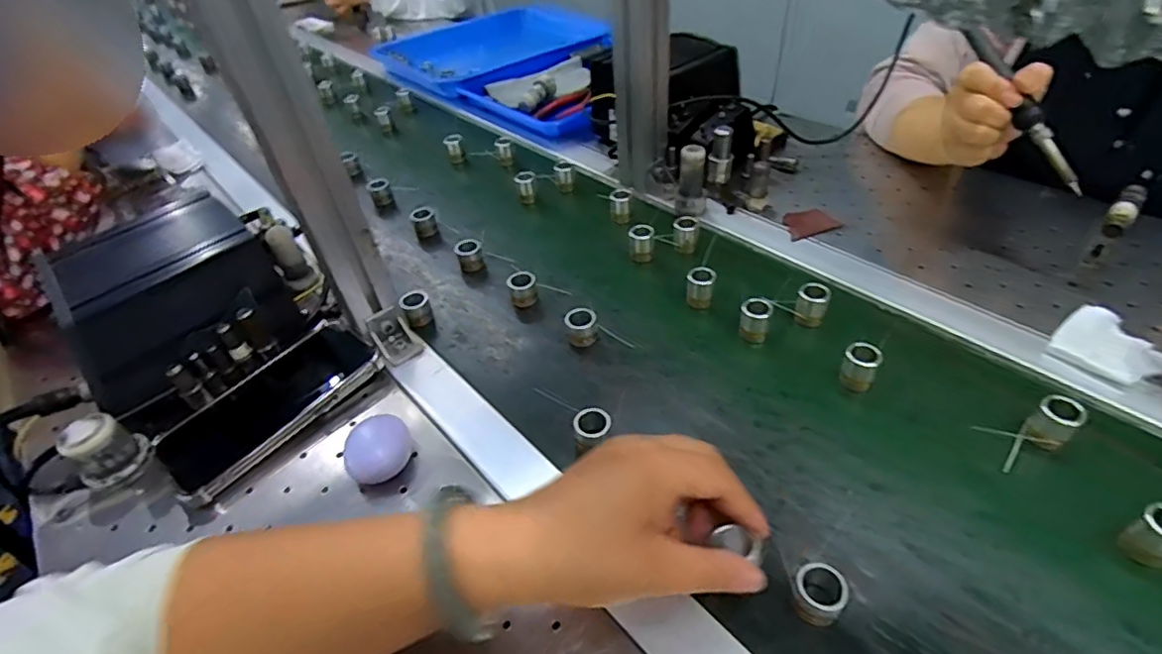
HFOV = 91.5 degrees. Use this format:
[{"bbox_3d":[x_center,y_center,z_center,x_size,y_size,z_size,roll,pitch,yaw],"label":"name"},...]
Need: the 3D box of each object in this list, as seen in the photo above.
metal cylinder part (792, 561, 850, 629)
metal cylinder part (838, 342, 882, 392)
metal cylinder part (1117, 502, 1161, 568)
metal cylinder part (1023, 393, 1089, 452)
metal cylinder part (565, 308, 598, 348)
[{"bbox_3d":[0.128,0.146,0.306,0.025,0.023,0.027,-3,43,3],"label":"metal cylinder part"},{"bbox_3d":[0.205,0.031,0.416,0.023,0.035,0.021,-3,43,3],"label":"metal cylinder part"},{"bbox_3d":[0.317,0.114,0.310,0.019,0.034,0.022,-20,45,-15],"label":"metal cylinder part"},{"bbox_3d":[0.305,0.063,0.366,0.023,0.031,0.023,-32,49,-25],"label":"metal cylinder part"},{"bbox_3d":[0.001,0.001,0.482,0.025,0.025,0.027,-3,43,3],"label":"metal cylinder part"}]

